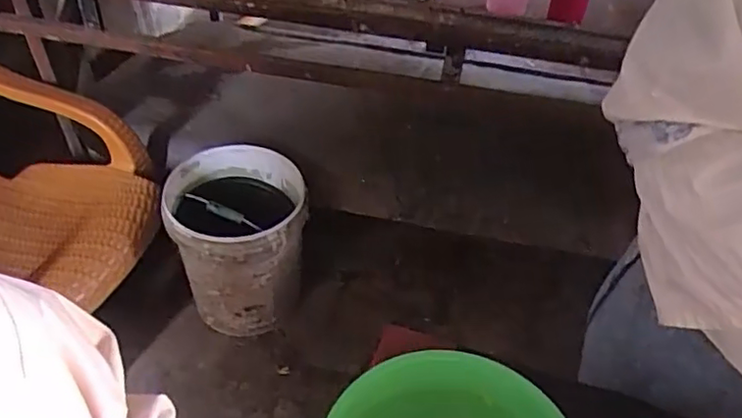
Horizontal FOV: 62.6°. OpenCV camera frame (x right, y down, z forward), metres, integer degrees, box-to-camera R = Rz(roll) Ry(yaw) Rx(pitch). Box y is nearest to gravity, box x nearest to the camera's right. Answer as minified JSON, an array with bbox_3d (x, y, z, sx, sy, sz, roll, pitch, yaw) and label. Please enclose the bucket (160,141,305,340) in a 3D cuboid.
[{"bbox_3d":[-0.298,0.076,1.417,0.272,0.371,0.291,2,46,-2],"label":"bucket"}]

